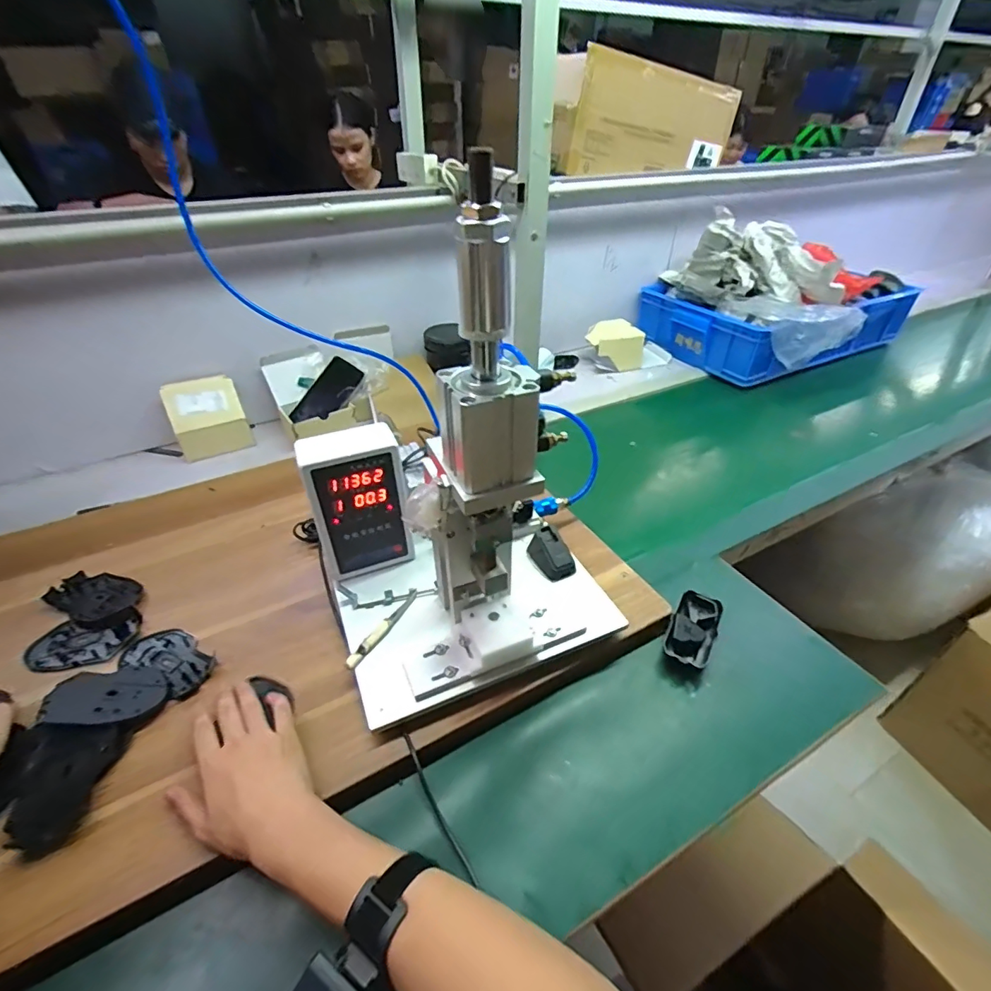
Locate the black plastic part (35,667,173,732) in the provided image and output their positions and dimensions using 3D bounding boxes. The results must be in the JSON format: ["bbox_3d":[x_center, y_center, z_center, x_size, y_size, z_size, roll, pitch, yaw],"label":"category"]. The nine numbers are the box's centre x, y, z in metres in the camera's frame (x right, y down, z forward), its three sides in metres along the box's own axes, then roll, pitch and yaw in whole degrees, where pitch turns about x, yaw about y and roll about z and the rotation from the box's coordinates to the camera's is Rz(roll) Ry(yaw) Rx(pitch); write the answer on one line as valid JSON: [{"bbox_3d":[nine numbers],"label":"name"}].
[{"bbox_3d":[-0.394,0.203,0.509,0.106,0.019,0.067,-1,39,0],"label":"black plastic part"}]

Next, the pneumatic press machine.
[{"bbox_3d":[-0.036,-0.027,0.497,0.310,0.441,0.257,-15,41,-17],"label":"pneumatic press machine"}]

